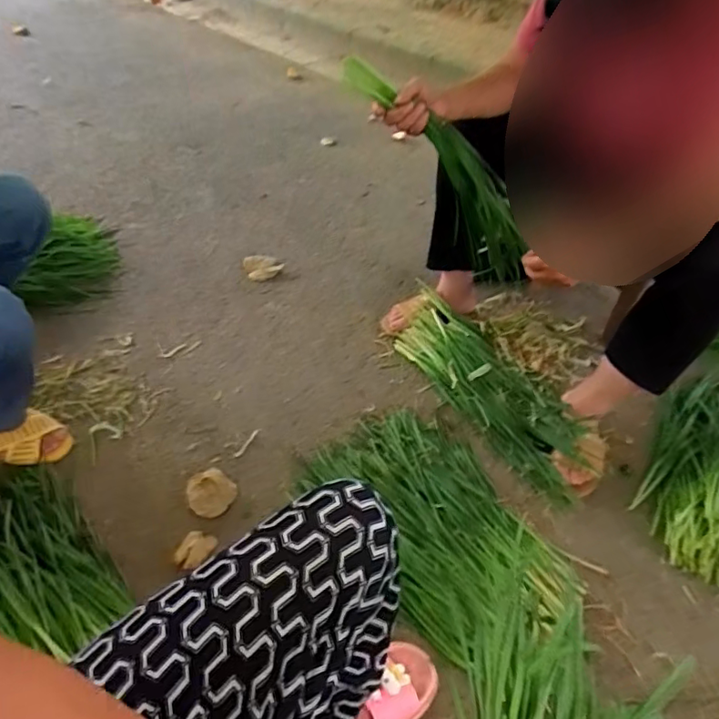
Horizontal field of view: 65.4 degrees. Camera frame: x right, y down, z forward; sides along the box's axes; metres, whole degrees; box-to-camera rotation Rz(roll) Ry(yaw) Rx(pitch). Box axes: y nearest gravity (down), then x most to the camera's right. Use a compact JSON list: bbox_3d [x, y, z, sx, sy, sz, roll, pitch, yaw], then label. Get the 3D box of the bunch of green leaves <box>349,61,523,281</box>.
[{"bbox_3d":[0.146,-0.315,0.943,0.116,0.444,0.084,-25,31,35],"label":"bunch of green leaves"}]

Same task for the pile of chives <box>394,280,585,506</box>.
[{"bbox_3d":[0.267,0.041,1.117,0.186,0.059,0.511,-22,51,-26],"label":"pile of chives"}]

